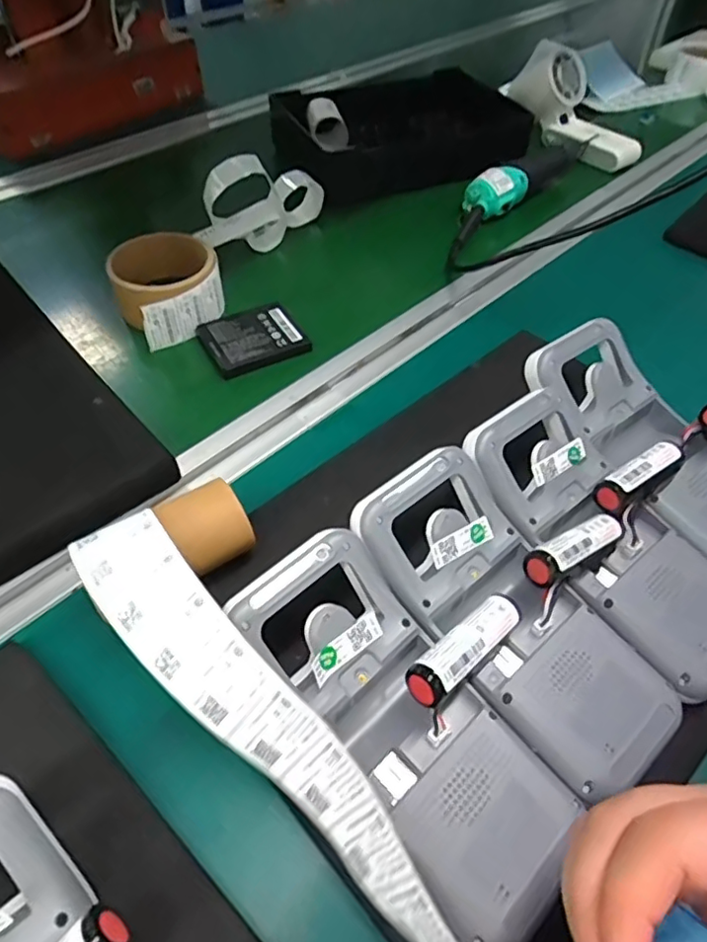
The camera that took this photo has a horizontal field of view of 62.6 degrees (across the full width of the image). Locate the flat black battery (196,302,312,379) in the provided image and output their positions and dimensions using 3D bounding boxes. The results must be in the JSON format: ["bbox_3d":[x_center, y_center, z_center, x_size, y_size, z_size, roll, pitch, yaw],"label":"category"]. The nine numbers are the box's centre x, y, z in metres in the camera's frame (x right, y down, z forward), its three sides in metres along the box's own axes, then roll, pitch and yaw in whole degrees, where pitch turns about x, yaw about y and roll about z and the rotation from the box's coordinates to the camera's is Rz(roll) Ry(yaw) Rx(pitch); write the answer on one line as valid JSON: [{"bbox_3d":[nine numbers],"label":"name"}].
[{"bbox_3d":[-0.082,-0.107,0.463,0.073,0.013,0.067,-23,56,-19],"label":"flat black battery"}]

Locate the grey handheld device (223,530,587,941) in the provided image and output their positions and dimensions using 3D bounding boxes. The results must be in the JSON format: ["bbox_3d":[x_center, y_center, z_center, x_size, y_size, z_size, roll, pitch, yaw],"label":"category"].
[{"bbox_3d":[0.022,0.105,0.251,0.070,0.029,0.164,-32,73,-25],"label":"grey handheld device"}]

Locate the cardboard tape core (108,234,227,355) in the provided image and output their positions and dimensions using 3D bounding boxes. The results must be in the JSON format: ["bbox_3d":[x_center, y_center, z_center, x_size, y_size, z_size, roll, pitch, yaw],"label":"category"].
[{"bbox_3d":[-0.149,-0.149,0.471,0.083,0.043,0.089,-18,54,-16],"label":"cardboard tape core"}]

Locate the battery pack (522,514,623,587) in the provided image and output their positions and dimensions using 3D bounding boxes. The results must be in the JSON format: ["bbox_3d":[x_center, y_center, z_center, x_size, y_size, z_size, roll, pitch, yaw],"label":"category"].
[{"bbox_3d":[0.114,0.043,0.296,0.063,0.021,0.020,-16,47,-32],"label":"battery pack"}]

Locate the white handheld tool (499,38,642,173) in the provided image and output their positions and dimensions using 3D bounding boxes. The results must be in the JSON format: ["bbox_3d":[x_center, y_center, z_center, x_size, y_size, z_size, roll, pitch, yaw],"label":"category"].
[{"bbox_3d":[0.264,-0.441,0.714,0.060,0.084,0.205,-29,75,-23],"label":"white handheld tool"}]

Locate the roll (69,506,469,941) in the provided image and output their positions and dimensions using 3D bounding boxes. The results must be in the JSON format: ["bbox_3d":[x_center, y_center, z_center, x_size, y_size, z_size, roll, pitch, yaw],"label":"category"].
[{"bbox_3d":[-0.027,0.107,0.219,0.267,0.072,0.042,36,57,29],"label":"roll"}]

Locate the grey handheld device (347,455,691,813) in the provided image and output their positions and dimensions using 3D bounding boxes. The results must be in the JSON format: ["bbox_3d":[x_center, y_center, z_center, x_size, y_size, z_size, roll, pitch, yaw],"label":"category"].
[{"bbox_3d":[0.075,0.068,0.283,0.075,0.030,0.166,-34,74,-27],"label":"grey handheld device"}]

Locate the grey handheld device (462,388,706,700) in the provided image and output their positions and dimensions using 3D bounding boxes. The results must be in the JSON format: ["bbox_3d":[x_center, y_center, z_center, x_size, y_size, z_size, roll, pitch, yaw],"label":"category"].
[{"bbox_3d":[0.136,0.033,0.312,0.076,0.027,0.167,-33,75,-26],"label":"grey handheld device"}]

